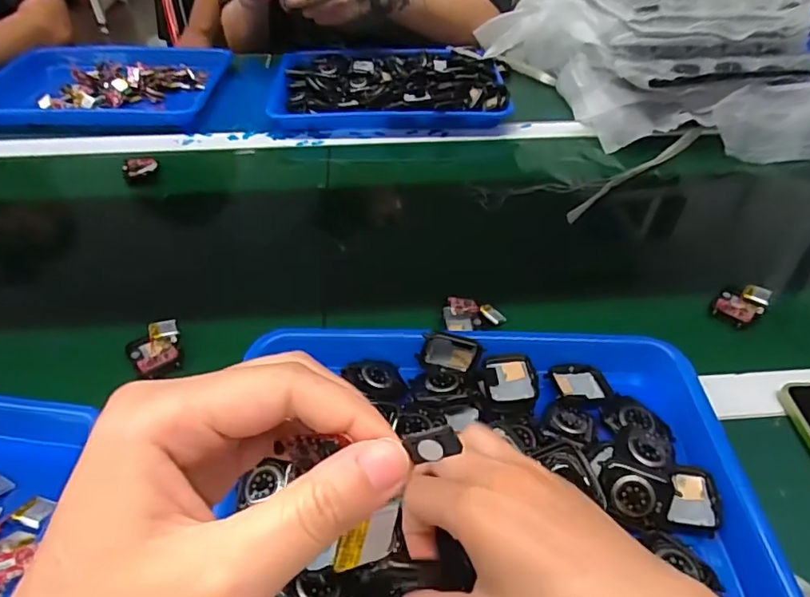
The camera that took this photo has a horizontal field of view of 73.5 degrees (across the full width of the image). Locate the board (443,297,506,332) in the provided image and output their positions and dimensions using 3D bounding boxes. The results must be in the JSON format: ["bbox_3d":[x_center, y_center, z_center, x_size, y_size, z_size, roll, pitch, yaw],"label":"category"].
[{"bbox_3d":[0.060,0.014,0.469,0.051,0.026,0.021,6,44,5],"label":"board"}]

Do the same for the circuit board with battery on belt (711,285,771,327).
[{"bbox_3d":[0.301,0.004,0.484,0.035,0.014,0.047,30,51,26],"label":"circuit board with battery on belt"}]

